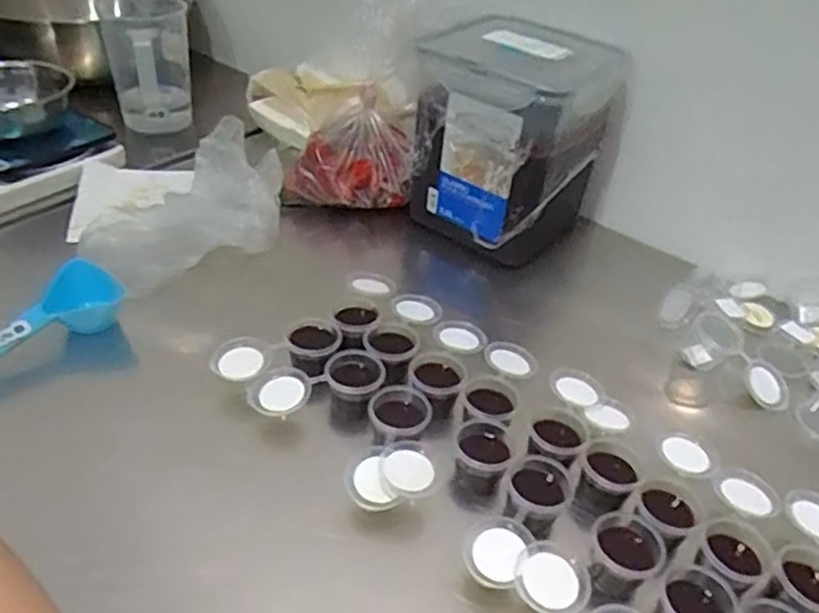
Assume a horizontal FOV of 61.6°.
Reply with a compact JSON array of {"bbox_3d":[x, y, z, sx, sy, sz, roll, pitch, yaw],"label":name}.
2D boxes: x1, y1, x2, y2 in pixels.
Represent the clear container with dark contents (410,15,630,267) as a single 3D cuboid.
[{"bbox_3d":[0.090,-0.150,0.617,0.145,0.175,0.123,24,42,20],"label":"clear container with dark contents"}]

